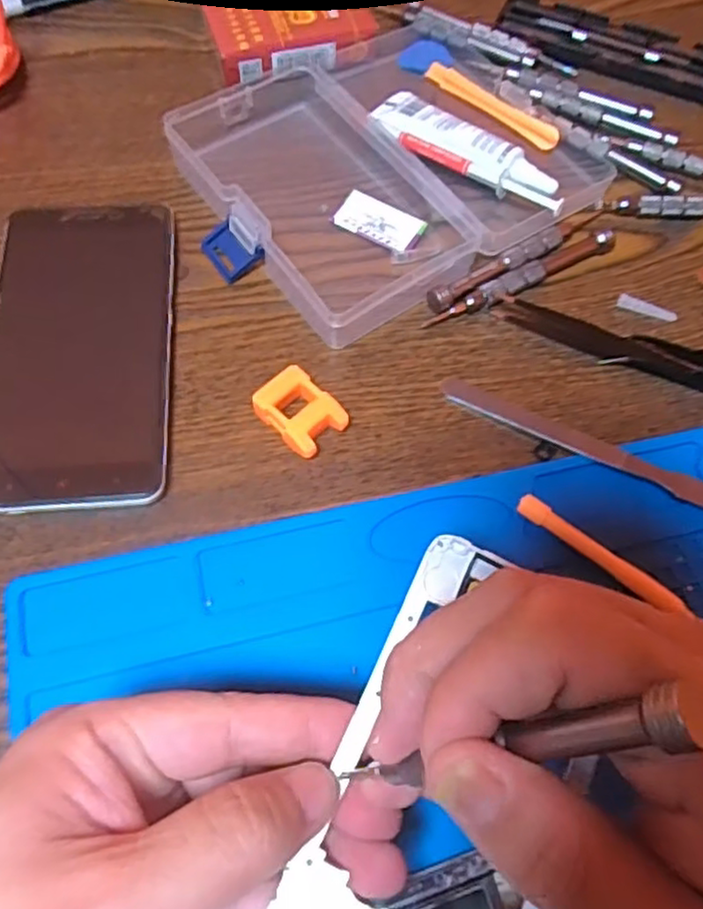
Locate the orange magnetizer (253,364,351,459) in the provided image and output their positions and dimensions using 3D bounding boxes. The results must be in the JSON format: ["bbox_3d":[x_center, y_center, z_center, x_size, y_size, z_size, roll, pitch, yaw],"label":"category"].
[{"bbox_3d":[-0.021,-0.016,0.283,0.034,0.013,0.027,40,70,15],"label":"orange magnetizer"}]

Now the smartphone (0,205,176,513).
[{"bbox_3d":[-0.115,-0.046,0.294,0.074,0.011,0.147,-3,65,-4],"label":"smartphone"}]

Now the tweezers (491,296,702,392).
[{"bbox_3d":[0.146,-0.040,0.302,0.169,0.009,0.016,16,65,5],"label":"tweezers"}]

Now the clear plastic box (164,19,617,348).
[{"bbox_3d":[0.021,-0.149,0.341,0.186,0.024,0.148,-33,70,-16],"label":"clear plastic box"}]

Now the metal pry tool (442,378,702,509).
[{"bbox_3d":[0.094,-0.005,0.285,0.119,0.005,0.011,25,66,10],"label":"metal pry tool"}]

